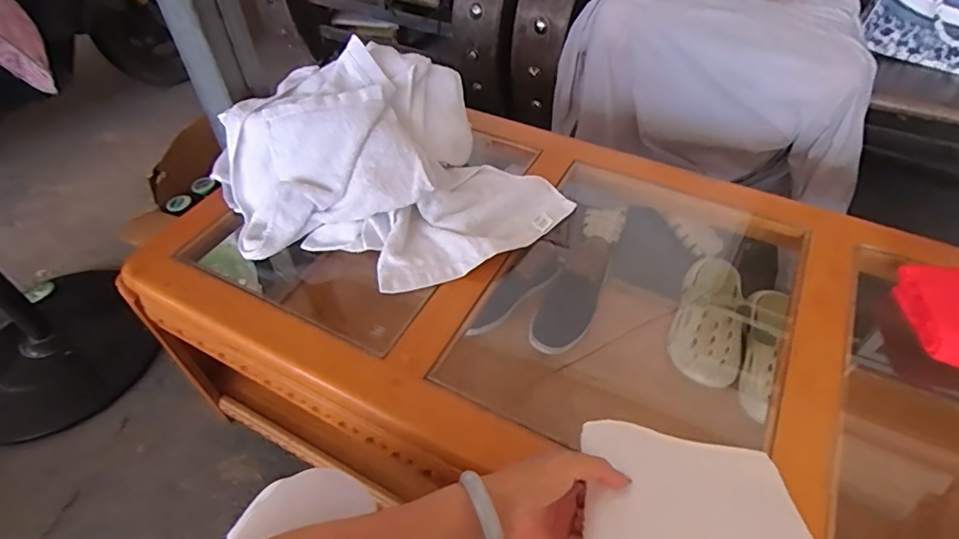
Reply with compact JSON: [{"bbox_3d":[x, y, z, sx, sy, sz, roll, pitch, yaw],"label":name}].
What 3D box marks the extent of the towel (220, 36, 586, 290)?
[{"bbox_3d":[-0.137,-0.148,0.727,0.366,0.140,0.393,-31,55,-25],"label":"towel"}]

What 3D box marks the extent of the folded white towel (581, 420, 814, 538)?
[{"bbox_3d":[0.171,0.196,0.424,0.168,0.019,0.162,5,28,7],"label":"folded white towel"}]

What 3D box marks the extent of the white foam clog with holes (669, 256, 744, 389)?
[{"bbox_3d":[0.414,0.072,0.950,0.109,0.071,0.265,15,50,13],"label":"white foam clog with holes"}]

